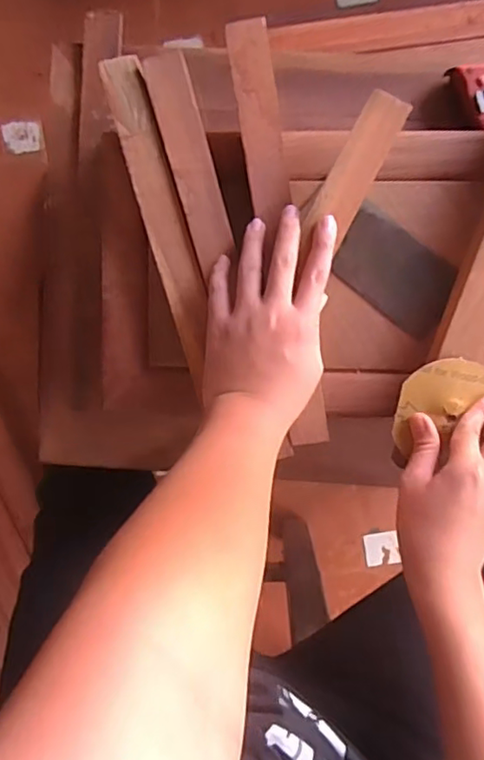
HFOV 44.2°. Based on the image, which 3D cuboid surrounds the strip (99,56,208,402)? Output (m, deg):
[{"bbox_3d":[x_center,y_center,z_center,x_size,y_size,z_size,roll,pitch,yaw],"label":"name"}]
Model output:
[{"bbox_3d":[-0.062,-0.132,0.480,0.030,0.006,0.251,-16,95,5],"label":"strip"}]

